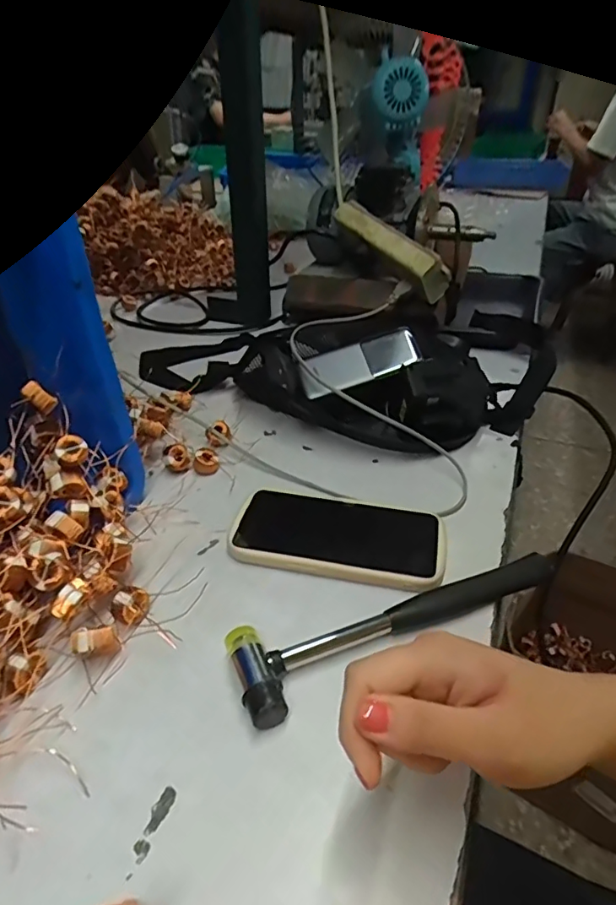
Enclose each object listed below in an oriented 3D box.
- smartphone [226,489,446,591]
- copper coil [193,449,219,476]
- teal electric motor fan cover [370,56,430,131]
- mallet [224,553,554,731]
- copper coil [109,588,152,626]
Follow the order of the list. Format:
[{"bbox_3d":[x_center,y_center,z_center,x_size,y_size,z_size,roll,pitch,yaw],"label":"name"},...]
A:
[{"bbox_3d":[0.024,0.067,0.427,0.166,0.017,0.085,9,36,12],"label":"smartphone"},{"bbox_3d":[-0.098,0.008,0.505,0.023,0.016,0.020,-3,36,-5],"label":"copper coil"},{"bbox_3d":[0.151,-0.595,0.867,0.091,0.086,0.066,2,37,2],"label":"teal electric motor fan cover"},{"bbox_3d":[0.062,0.109,0.362,0.235,0.020,0.060,-17,39,-22],"label":"mallet"},{"bbox_3d":[-0.120,0.104,0.360,0.023,0.021,0.023,0,37,0],"label":"copper coil"}]

